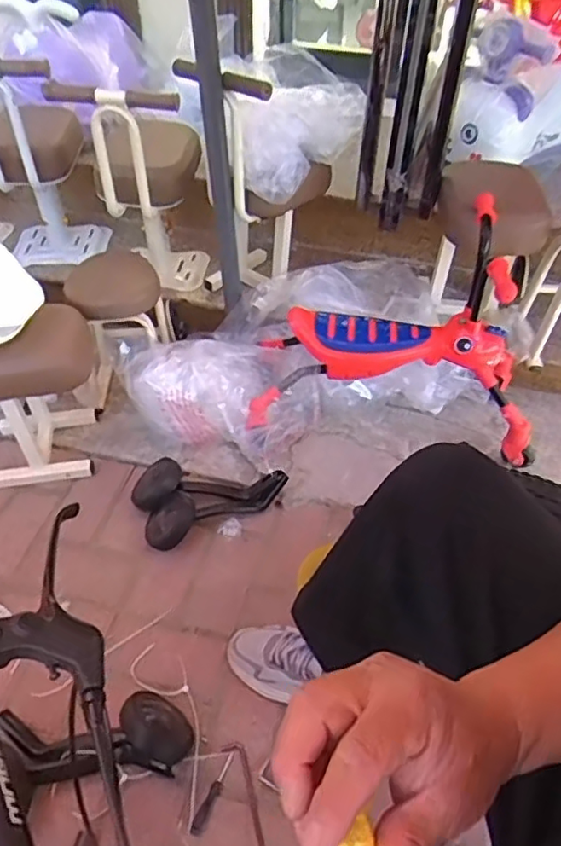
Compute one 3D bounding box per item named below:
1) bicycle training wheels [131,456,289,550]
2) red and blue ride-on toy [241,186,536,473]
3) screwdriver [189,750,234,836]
[{"bbox_3d":[-0.134,0.125,1.130,0.269,0.073,0.154,-20,49,-19],"label":"bicycle training wheels"},{"bbox_3d":[0.233,-0.183,1.167,0.548,0.382,0.318,5,46,3],"label":"red and blue ride-on toy"},{"bbox_3d":[-0.088,0.494,0.813,0.016,0.014,0.108,20,48,17],"label":"screwdriver"}]

